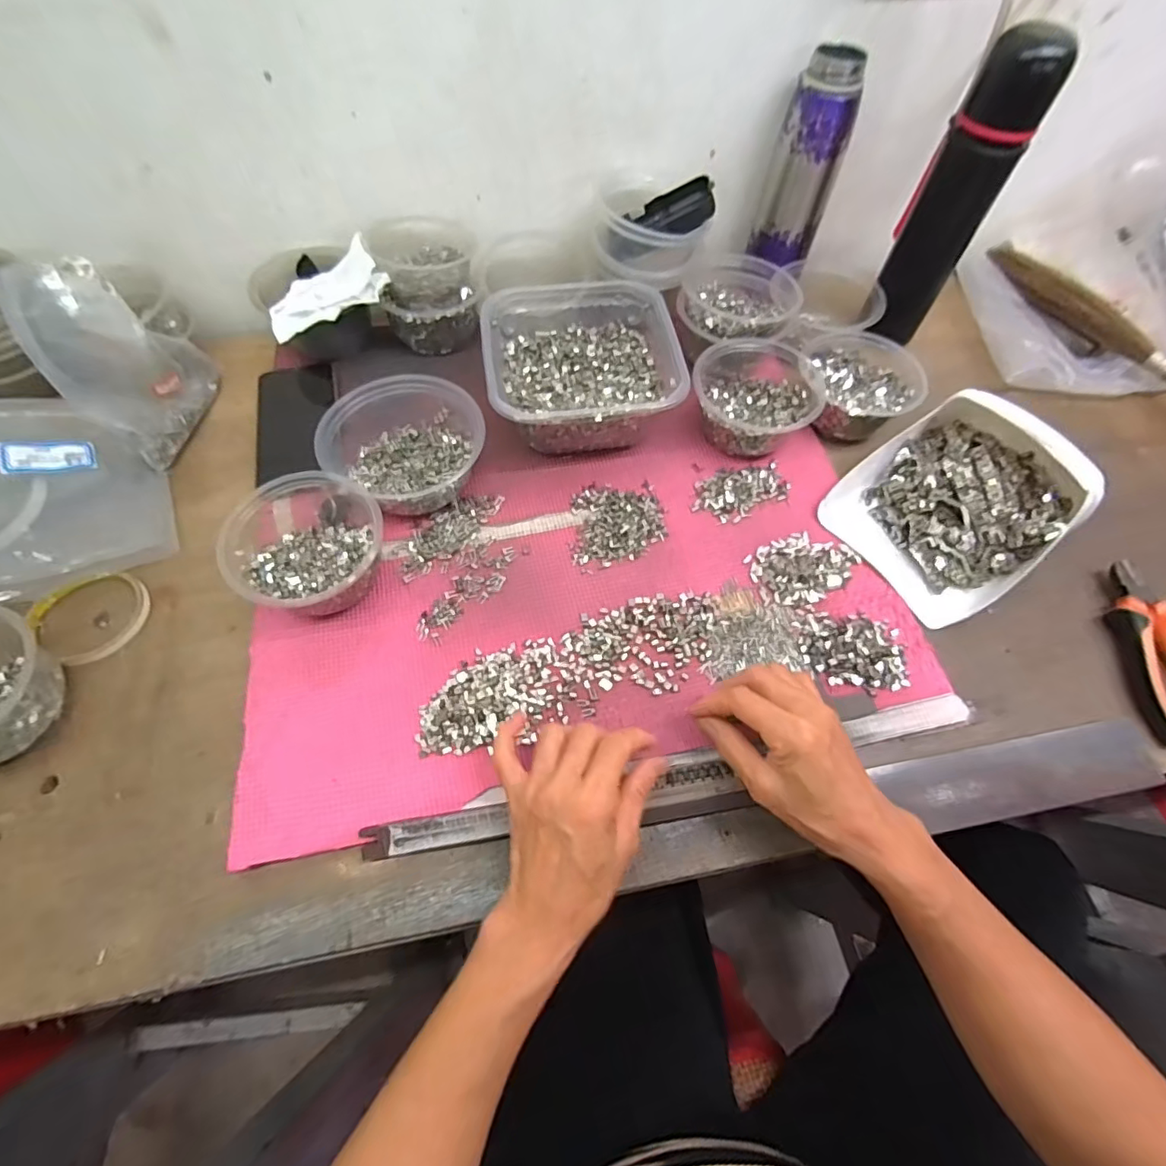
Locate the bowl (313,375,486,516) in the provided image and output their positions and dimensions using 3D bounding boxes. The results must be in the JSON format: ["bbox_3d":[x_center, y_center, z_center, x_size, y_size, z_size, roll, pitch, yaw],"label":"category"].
[{"bbox_3d":[-0.155,-0.120,0.495,0.133,0.069,0.115,-35,67,-19],"label":"bowl"}]

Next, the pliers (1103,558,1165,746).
[{"bbox_3d":[0.457,0.051,0.446,0.054,0.017,0.147,0,60,-1],"label":"pliers"}]

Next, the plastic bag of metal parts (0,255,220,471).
[{"bbox_3d":[-0.408,-0.204,0.500,0.066,0.148,0.134,-6,61,-4],"label":"plastic bag of metal parts"}]

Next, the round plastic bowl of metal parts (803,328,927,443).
[{"bbox_3d":[0.276,-0.199,0.562,0.095,0.047,0.120,1,61,0],"label":"round plastic bowl of metal parts"}]

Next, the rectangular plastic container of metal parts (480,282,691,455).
[{"bbox_3d":[-0.003,-0.203,0.538,0.171,0.066,0.170,-8,61,-6],"label":"rectangular plastic container of metal parts"}]

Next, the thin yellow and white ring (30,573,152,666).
[{"bbox_3d":[-0.394,0.023,0.454,0.081,0.018,0.076,0,60,-1],"label":"thin yellow and white ring"}]

